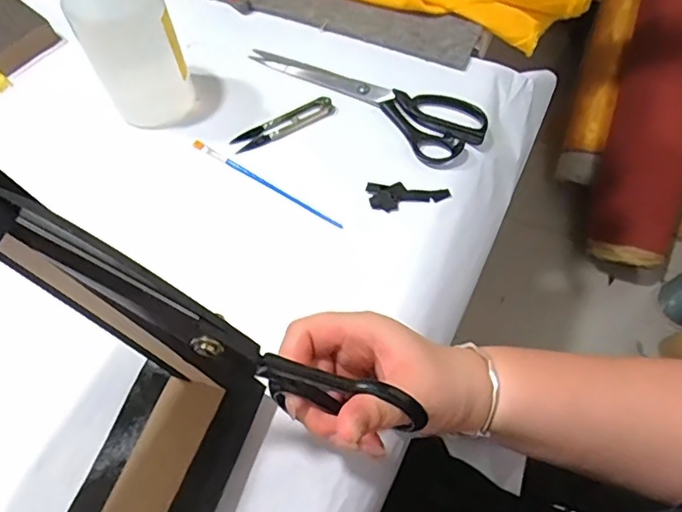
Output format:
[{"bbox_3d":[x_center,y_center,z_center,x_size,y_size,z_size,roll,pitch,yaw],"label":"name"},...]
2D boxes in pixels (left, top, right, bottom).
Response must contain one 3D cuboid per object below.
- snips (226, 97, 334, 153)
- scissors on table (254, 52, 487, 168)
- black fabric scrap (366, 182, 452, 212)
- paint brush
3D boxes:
[{"bbox_3d":[-0.053,-0.123,0.518,0.099,0.009,0.023,-28,65,-13],"label":"snips"},{"bbox_3d":[0.021,-0.157,0.530,0.238,0.019,0.068,30,66,15],"label":"scissors on table"},{"bbox_3d":[0.059,-0.052,0.484,0.070,0.008,0.027,-3,62,0],"label":"black fabric scrap"},{"bbox_3d":[-0.066,-0.063,0.488,0.160,0.009,0.006,31,67,16],"label":"paint brush"}]

